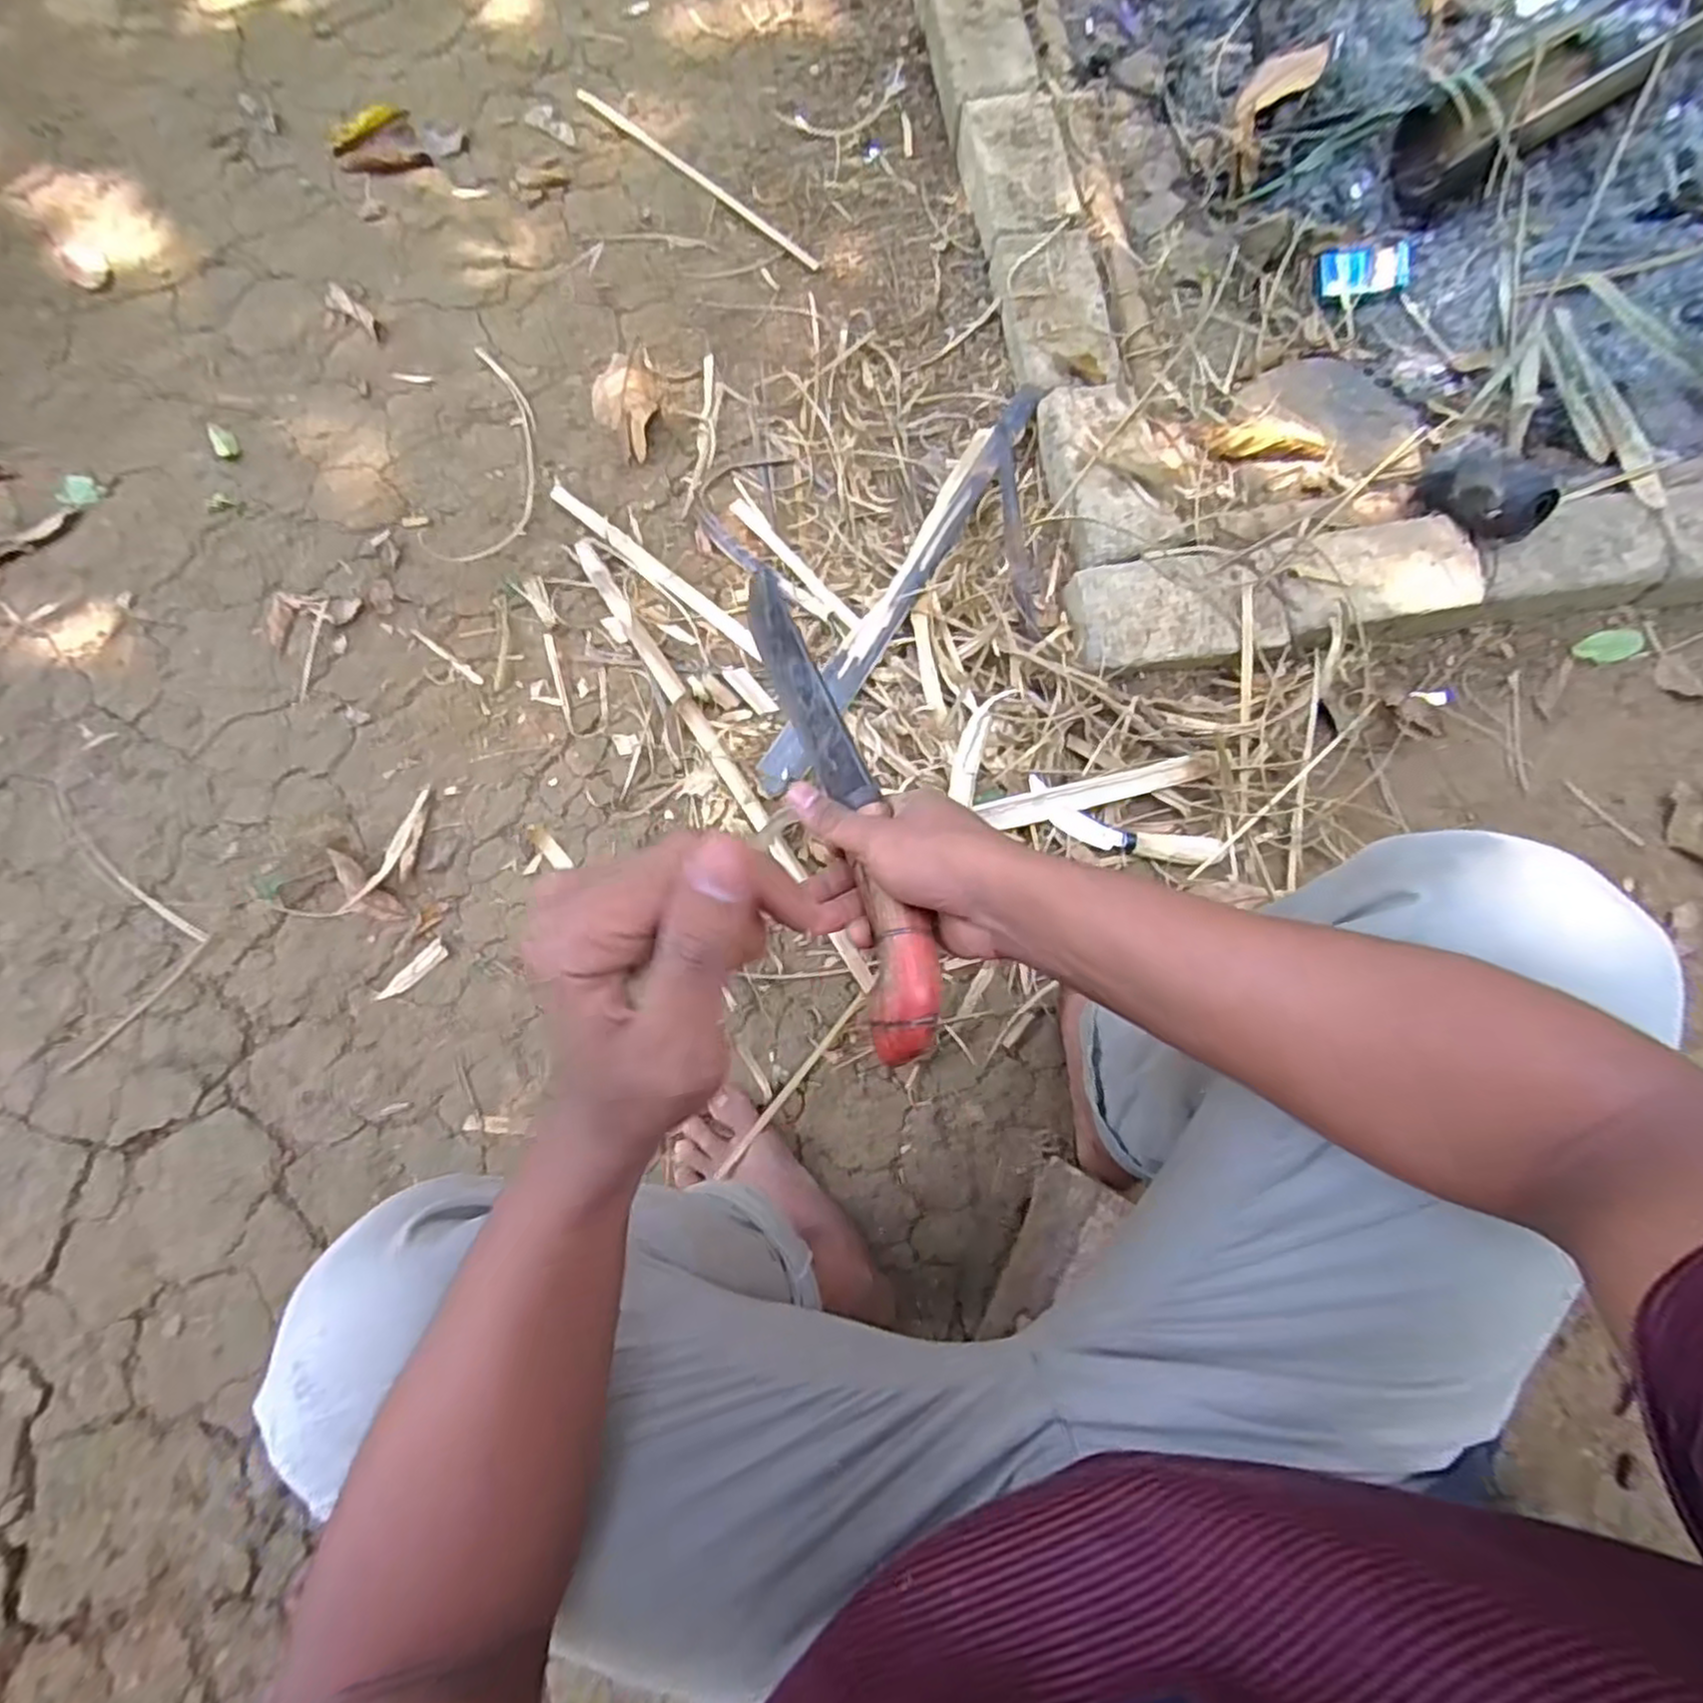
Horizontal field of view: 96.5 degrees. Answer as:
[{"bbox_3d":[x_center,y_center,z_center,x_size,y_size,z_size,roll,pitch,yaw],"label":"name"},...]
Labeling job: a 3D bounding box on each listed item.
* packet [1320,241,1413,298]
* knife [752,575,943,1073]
[{"bbox_3d":[0.675,-0.762,0.996,0.112,0.017,0.065,-3,78,-1],"label":"packet"},{"bbox_3d":[-0.012,-0.046,0.444,0.039,0.031,0.339,-16,59,-4],"label":"knife"}]

